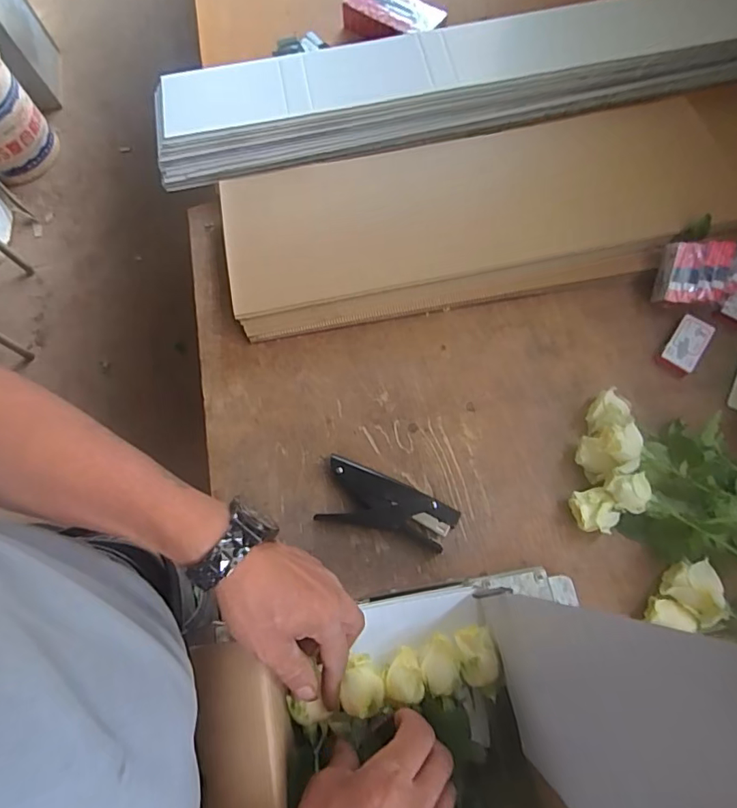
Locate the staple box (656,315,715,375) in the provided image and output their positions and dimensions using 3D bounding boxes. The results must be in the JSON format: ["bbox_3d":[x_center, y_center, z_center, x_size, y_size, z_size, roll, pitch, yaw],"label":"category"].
[{"bbox_3d":[0.390,-0.071,0.603,0.041,0.015,0.073,35,76,12],"label":"staple box"}]

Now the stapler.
[{"bbox_3d":[0.022,0.112,0.549,0.146,0.024,0.068,16,73,6],"label":"stapler"}]

